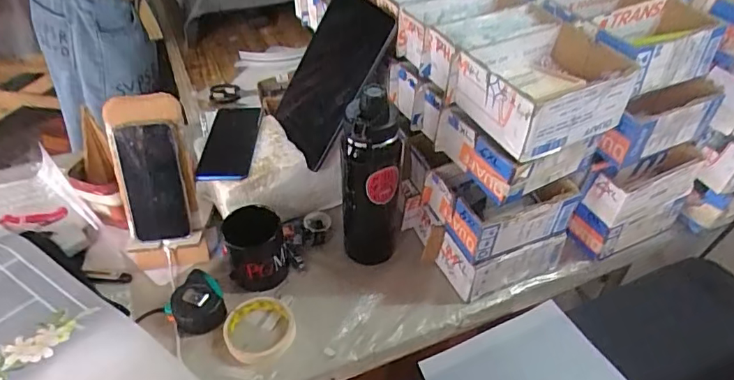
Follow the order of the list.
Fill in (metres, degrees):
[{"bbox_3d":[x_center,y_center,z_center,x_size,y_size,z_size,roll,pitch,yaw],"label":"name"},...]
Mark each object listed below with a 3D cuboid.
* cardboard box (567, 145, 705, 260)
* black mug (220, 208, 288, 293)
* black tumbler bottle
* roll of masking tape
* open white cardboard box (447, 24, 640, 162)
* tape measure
[{"bbox_3d":[0.399,0.017,0.762,0.173,0.147,0.056,-18,46,-18],"label":"cardboard box"},{"bbox_3d":[-0.159,0.085,0.734,0.082,0.109,0.080,-9,44,-10],"label":"black mug"},{"bbox_3d":[0.004,0.003,0.717,0.083,0.300,0.074,4,43,4],"label":"black tumbler bottle"},{"bbox_3d":[-0.145,0.188,0.695,0.093,0.024,0.091,0,43,0],"label":"roll of masking tape"},{"bbox_3d":[0.209,-0.122,0.619,0.171,0.075,0.139,-20,46,-20],"label":"open white cardboard box"},{"bbox_3d":[-0.236,0.158,0.710,0.072,0.050,0.073,0,43,0],"label":"tape measure"}]

